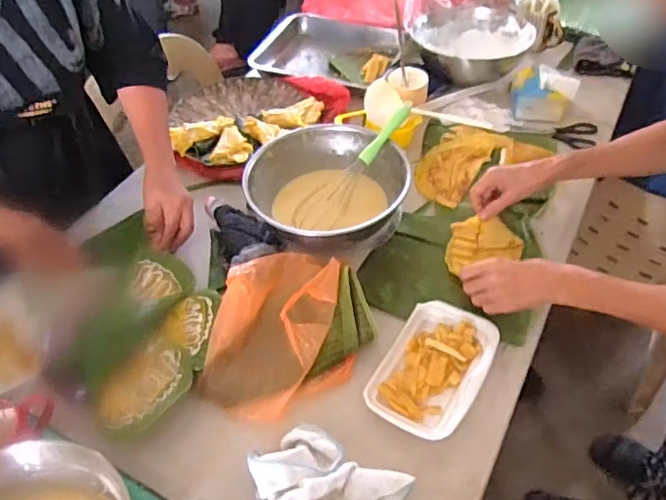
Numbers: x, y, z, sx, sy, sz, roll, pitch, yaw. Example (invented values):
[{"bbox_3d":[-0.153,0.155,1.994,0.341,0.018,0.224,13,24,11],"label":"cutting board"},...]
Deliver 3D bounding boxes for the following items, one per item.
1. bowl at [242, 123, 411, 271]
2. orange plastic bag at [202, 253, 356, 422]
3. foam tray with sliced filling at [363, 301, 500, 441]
[{"bbox_3d":[-0.006,-0.093,0.883,0.235,0.088,0.234,-3,48,3],"label":"bowl"},{"bbox_3d":[-0.063,0.098,0.730,0.178,0.060,0.233,3,48,9],"label":"orange plastic bag"},{"bbox_3d":[0.128,0.145,0.707,0.118,0.021,0.179,22,54,23],"label":"foam tray with sliced filling"}]

